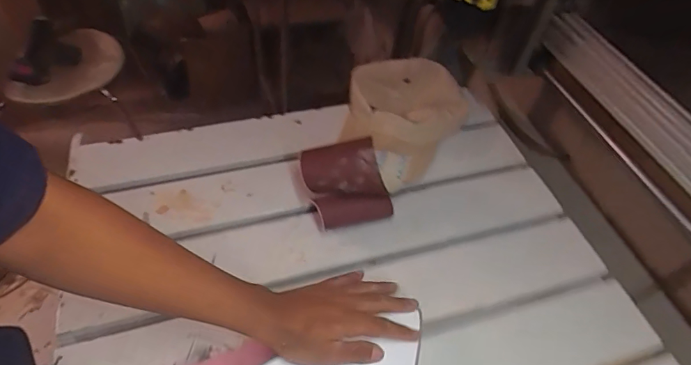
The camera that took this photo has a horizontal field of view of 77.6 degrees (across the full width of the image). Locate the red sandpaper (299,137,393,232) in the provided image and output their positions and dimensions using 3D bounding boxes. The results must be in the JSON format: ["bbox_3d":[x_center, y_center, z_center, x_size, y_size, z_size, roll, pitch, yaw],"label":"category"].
[{"bbox_3d":[0.003,0.006,0.576,0.098,0.113,0.037,-13,27,18],"label":"red sandpaper"}]

